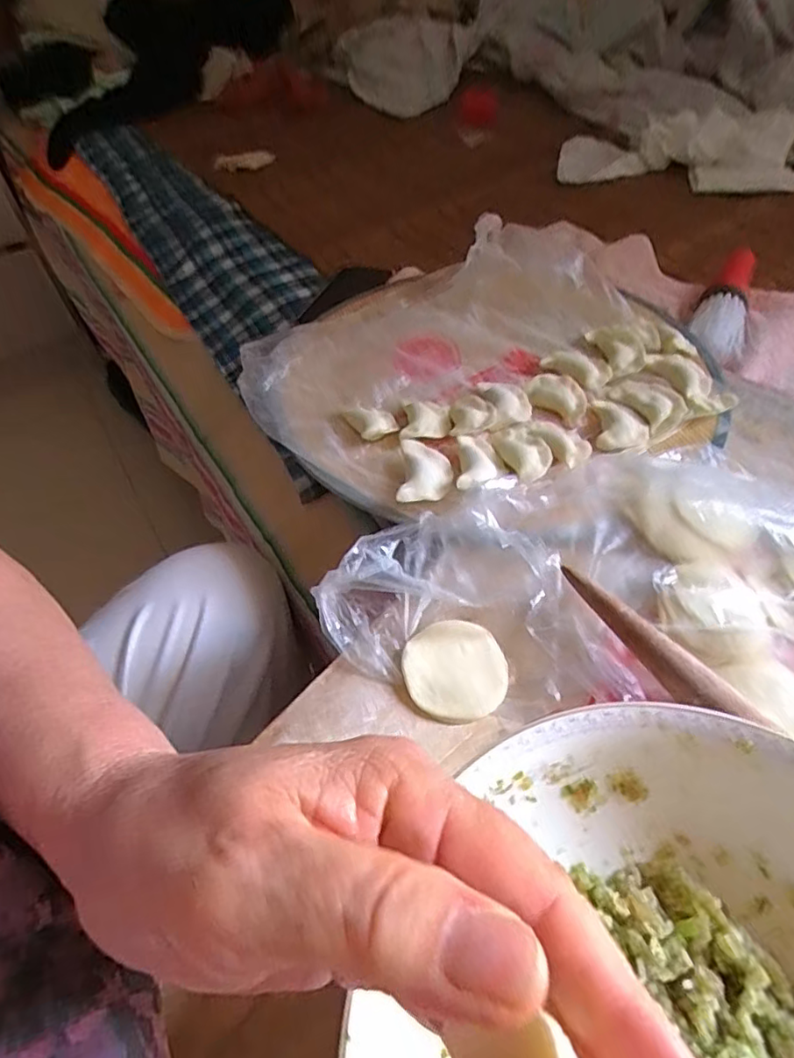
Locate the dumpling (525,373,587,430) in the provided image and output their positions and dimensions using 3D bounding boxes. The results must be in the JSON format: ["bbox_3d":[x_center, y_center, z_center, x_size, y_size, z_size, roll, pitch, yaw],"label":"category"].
[{"bbox_3d":[0.125,-0.100,0.453,0.033,0.014,0.048,-40,59,-23],"label":"dumpling"}]

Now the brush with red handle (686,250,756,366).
[{"bbox_3d":[0.305,-0.208,0.560,0.048,0.041,0.156,20,52,16],"label":"brush with red handle"}]

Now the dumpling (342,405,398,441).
[{"bbox_3d":[-0.018,-0.081,0.442,0.031,0.014,0.039,-23,54,-12],"label":"dumpling"}]

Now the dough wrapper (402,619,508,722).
[{"bbox_3d":[0.032,0.076,0.324,0.054,0.005,0.055,-2,52,3],"label":"dough wrapper"}]

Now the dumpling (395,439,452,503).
[{"bbox_3d":[0.020,-0.039,0.405,0.035,0.016,0.059,0,53,5],"label":"dumpling"}]

